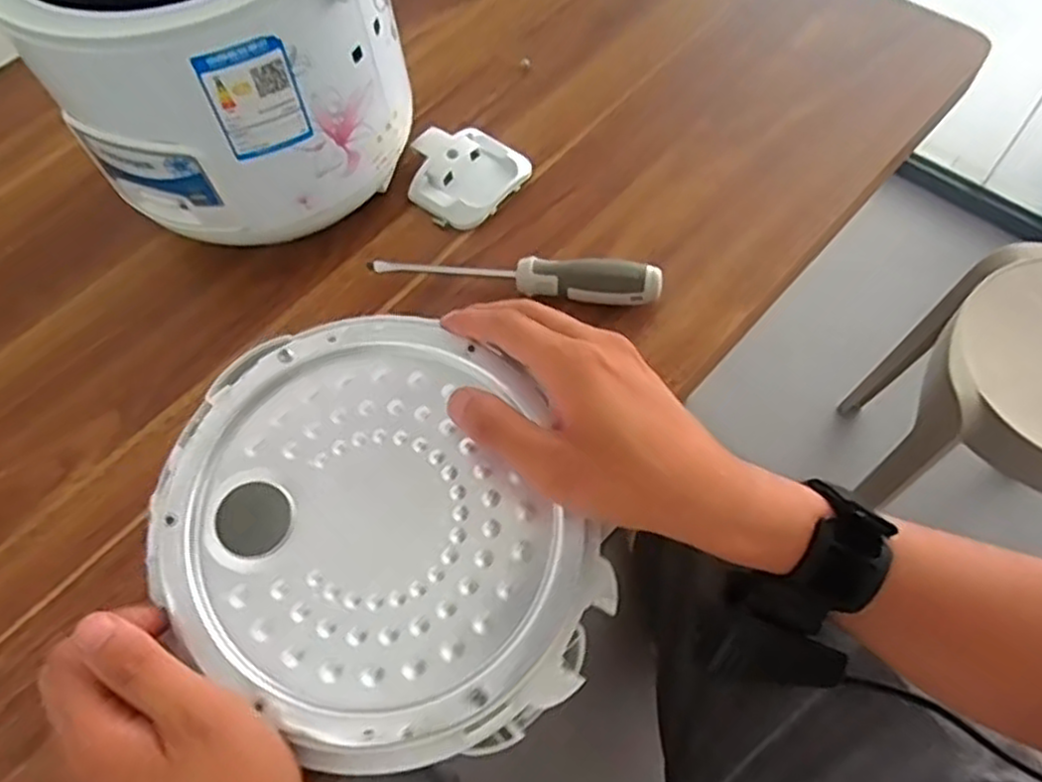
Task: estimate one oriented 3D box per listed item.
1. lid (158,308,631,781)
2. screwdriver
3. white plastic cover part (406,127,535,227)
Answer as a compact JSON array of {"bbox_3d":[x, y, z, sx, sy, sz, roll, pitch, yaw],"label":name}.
[{"bbox_3d":[-0.067,0.060,0.334,0.173,0.048,0.200,-23,63,-8],"label":"lid"},{"bbox_3d":[-0.005,-0.071,0.462,0.182,0.030,0.022,7,63,8],"label":"screwdriver"},{"bbox_3d":[-0.041,-0.153,0.512,0.075,0.017,0.073,34,70,19],"label":"white plastic cover part"}]

